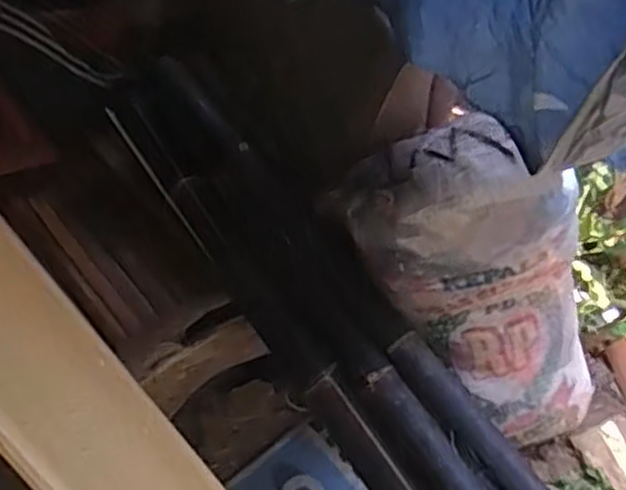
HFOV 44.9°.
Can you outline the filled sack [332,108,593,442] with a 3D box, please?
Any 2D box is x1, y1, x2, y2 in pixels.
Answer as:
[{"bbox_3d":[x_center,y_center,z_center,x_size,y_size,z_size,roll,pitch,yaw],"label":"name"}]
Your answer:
[{"bbox_3d":[0.337,0.100,1.365,0.326,0.691,0.231,-11,38,28],"label":"filled sack"}]

